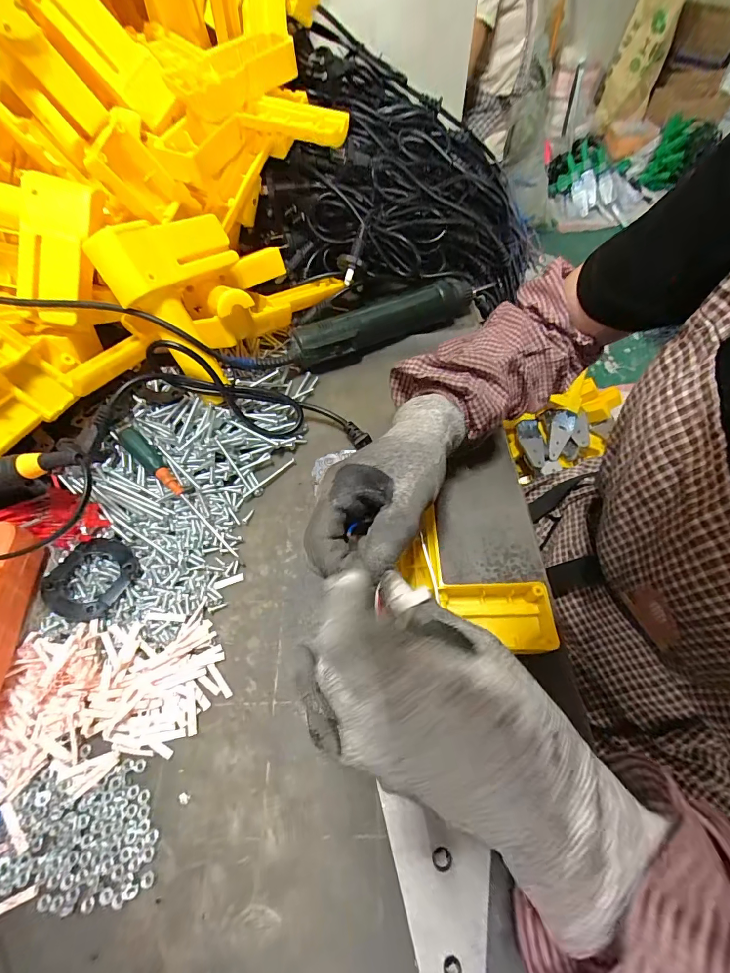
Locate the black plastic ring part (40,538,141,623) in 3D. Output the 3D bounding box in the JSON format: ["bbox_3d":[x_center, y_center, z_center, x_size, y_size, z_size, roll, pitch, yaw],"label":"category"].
[{"bbox_3d":[-0.198,0.065,0.285,0.052,0.010,0.058,29,57,7],"label":"black plastic ring part"}]

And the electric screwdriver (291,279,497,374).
[{"bbox_3d":[0.027,-0.182,0.438,0.234,0.042,0.051,-23,59,-11],"label":"electric screwdriver"}]

